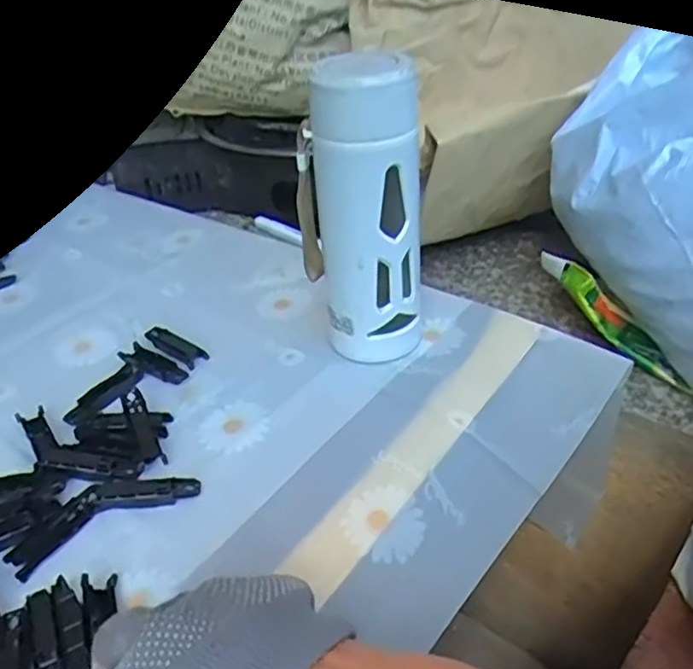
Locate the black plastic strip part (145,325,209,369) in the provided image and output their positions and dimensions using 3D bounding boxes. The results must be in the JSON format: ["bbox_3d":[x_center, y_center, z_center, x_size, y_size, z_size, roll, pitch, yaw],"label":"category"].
[{"bbox_3d":[-0.139,0.008,0.544,0.065,0.005,0.021,23,45,33],"label":"black plastic strip part"}]

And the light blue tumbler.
[{"bbox_3d":[0.012,-0.079,0.476,0.067,0.209,0.065,-4,36,3],"label":"light blue tumbler"}]

